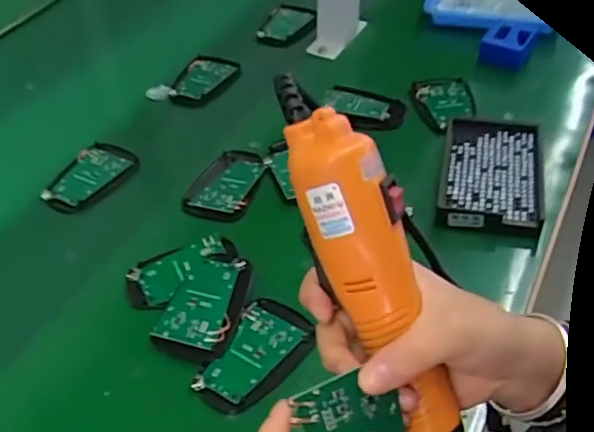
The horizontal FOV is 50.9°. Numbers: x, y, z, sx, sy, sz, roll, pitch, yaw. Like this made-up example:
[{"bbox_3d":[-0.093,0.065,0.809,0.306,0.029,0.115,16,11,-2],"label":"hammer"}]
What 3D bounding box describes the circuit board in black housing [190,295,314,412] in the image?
[{"bbox_3d":[-0.029,0.105,0.470,0.059,0.008,0.095,21,50,20],"label":"circuit board in black housing"}]

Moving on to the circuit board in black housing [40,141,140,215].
[{"bbox_3d":[-0.210,-0.039,0.632,0.054,0.016,0.095,22,50,21],"label":"circuit board in black housing"}]

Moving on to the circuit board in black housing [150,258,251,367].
[{"bbox_3d":[-0.072,0.071,0.495,0.059,0.015,0.087,14,48,15],"label":"circuit board in black housing"}]

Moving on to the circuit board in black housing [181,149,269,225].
[{"bbox_3d":[-0.069,-0.033,0.609,0.063,0.014,0.095,12,47,13],"label":"circuit board in black housing"}]

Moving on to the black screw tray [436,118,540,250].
[{"bbox_3d":[0.184,-0.042,0.590,0.086,0.021,0.148,10,47,11],"label":"black screw tray"}]

